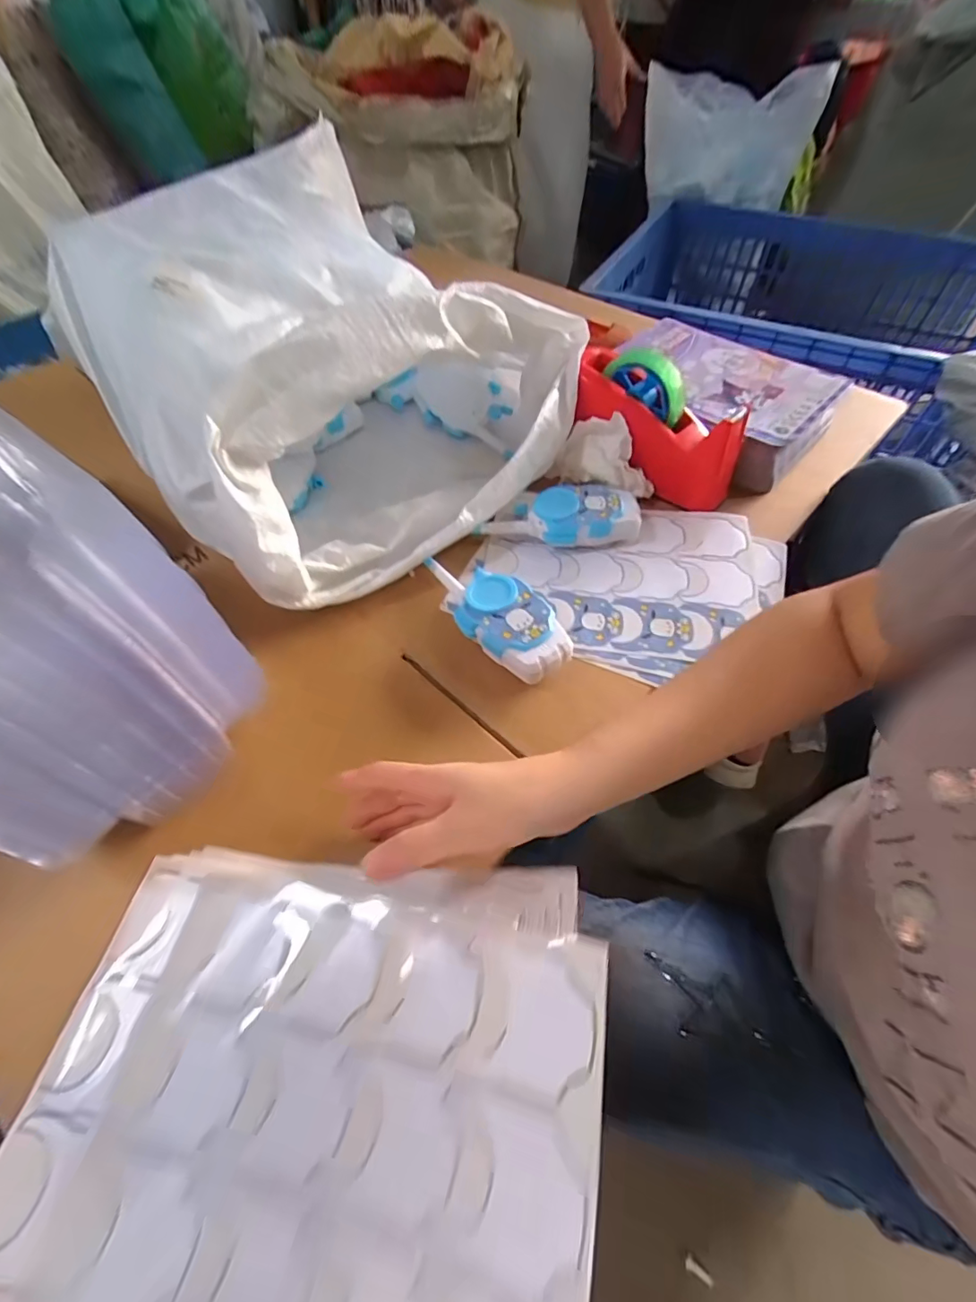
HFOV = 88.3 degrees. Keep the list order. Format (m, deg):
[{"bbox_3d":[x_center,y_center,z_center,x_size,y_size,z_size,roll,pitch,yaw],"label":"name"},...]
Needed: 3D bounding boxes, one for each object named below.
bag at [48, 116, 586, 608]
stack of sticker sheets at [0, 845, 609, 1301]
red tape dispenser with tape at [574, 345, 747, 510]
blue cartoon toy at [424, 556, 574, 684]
[{"bbox_3d":[-0.173,-0.317,0.544,0.424,0.183,0.507,-38,63,-21],"label":"bag"},{"bbox_3d":[-0.095,0.217,0.256,0.293,0.030,0.211,0,57,16],"label":"stack of sticker sheets"},{"bbox_3d":[0.181,-0.243,0.511,0.209,0.100,0.072,46,66,-1],"label":"red tape dispenser with tape"},{"bbox_3d":[0.002,-0.036,0.441,0.067,0.036,0.170,-38,63,-21],"label":"blue cartoon toy"}]

